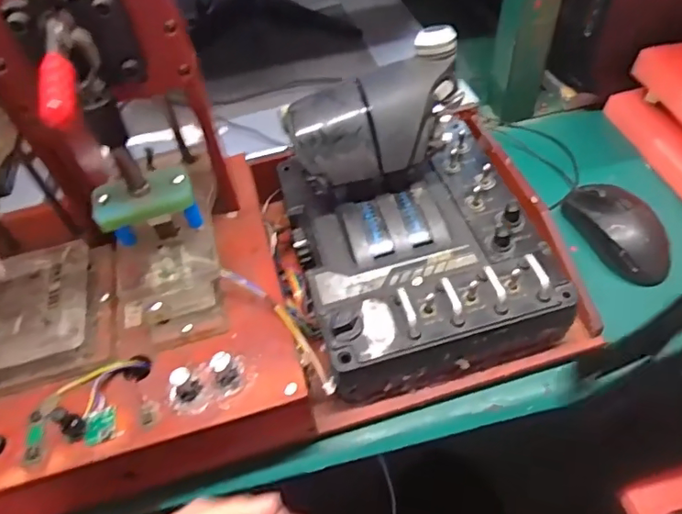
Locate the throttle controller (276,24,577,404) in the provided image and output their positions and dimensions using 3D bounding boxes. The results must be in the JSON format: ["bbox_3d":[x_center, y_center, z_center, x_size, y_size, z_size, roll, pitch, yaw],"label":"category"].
[{"bbox_3d":[0.061,-0.037,0.418,0.197,0.137,0.220,-15,51,-6],"label":"throttle controller"}]

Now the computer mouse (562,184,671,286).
[{"bbox_3d":[0.256,-0.030,0.476,0.061,0.033,0.106,-12,51,-3],"label":"computer mouse"}]

